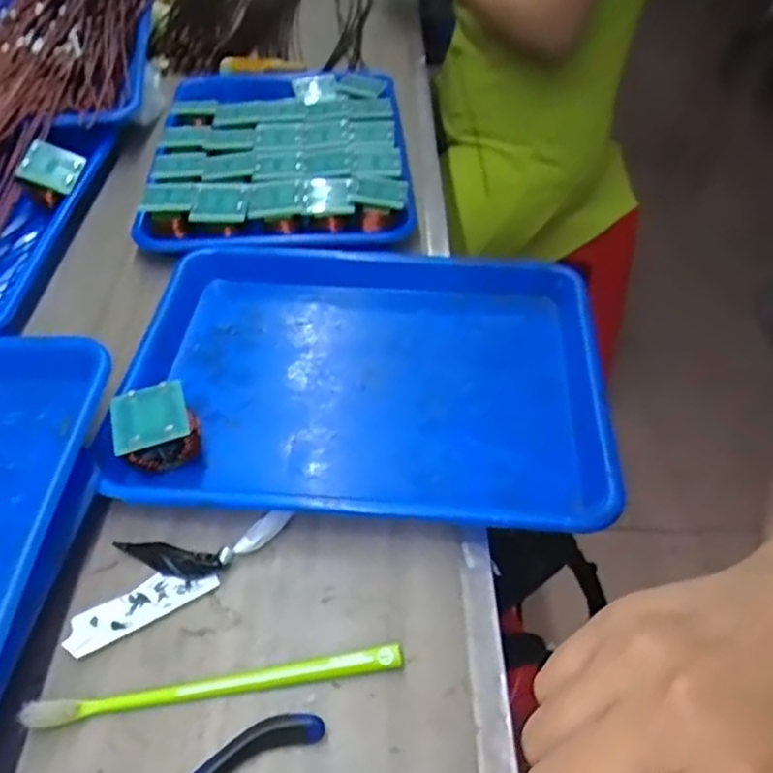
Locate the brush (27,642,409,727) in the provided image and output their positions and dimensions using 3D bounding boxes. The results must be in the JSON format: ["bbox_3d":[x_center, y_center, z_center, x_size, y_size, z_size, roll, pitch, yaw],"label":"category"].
[{"bbox_3d":[-0.086,0.155,0.343,0.188,0.018,0.012,-6,48,-6],"label":"brush"}]

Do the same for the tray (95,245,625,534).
[{"bbox_3d":[-0.014,-0.017,0.480,0.318,0.041,0.259,4,48,3],"label":"tray"}]

